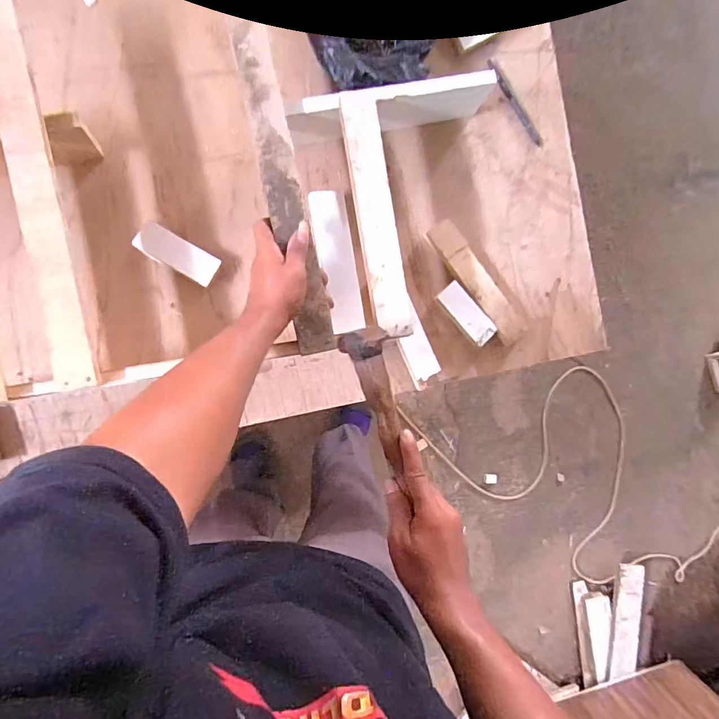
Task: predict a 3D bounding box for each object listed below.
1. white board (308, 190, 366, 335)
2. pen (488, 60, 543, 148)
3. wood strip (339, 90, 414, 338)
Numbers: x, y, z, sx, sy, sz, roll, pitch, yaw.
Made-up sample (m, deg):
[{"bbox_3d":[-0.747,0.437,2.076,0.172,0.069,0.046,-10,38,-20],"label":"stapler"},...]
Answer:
[{"bbox_3d":[-0.030,-0.136,0.625,0.048,0.018,0.195,-10,91,-12],"label":"white board"},{"bbox_3d":[0.242,-0.398,0.695,0.016,0.008,0.152,-32,95,-11],"label":"pen"},{"bbox_3d":[0.021,-0.186,0.551,0.047,0.026,0.295,-9,87,-6],"label":"wood strip"}]

